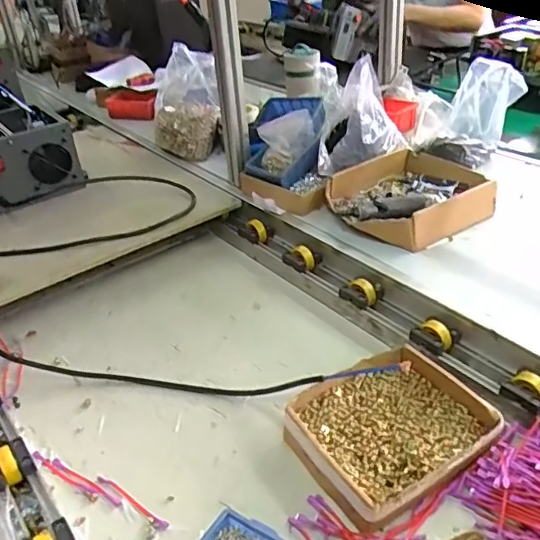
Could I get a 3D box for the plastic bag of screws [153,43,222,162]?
[{"bbox_3d":[-0.203,-0.400,1.379,0.154,0.219,0.235,-6,34,-1],"label":"plastic bag of screws"}]

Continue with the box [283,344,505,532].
[{"bbox_3d":[0.150,0.199,0.728,0.225,0.051,0.202,-22,37,-23],"label":"box"}]

